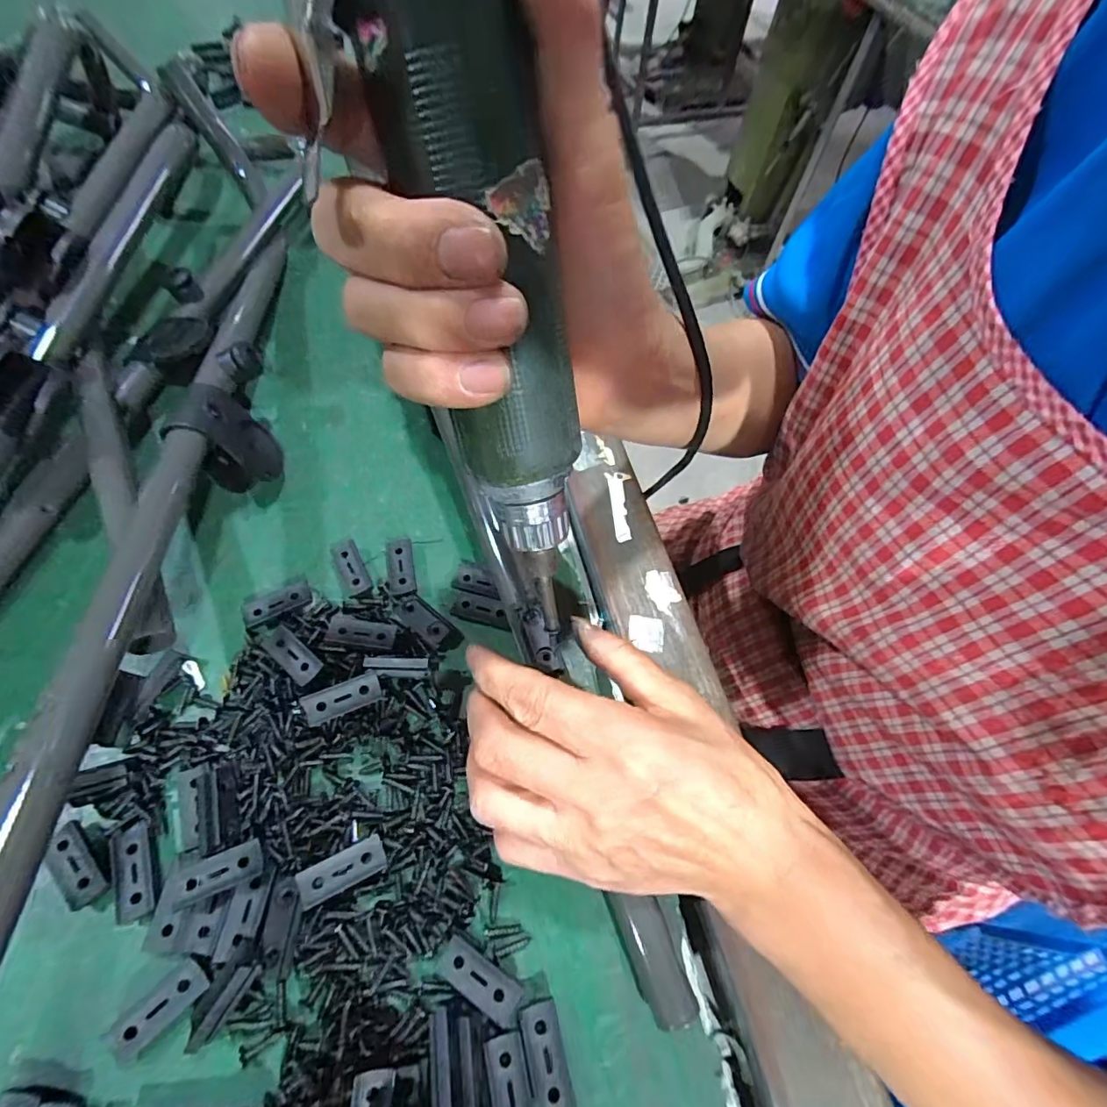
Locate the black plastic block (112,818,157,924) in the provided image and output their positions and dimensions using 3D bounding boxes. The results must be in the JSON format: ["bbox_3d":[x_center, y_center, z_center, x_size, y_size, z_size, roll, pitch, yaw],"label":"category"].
[{"bbox_3d":[-0.181,0.136,0.223,0.017,0.004,0.039,-21,65,-17],"label":"black plastic block"}]

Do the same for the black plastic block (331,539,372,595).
[{"bbox_3d":[-0.117,0.009,0.300,0.015,0.009,0.034,-23,65,-18],"label":"black plastic block"}]

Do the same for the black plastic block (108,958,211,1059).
[{"bbox_3d":[-0.152,0.175,0.201,0.033,0.004,0.014,-37,71,-23],"label":"black plastic block"}]

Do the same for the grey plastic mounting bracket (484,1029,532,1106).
[{"bbox_3d":[-0.016,0.202,0.193,0.014,0.004,0.033,-11,62,-12],"label":"grey plastic mounting bracket"}]

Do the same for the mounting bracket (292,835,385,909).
[{"bbox_3d":[-0.090,0.134,0.220,0.035,0.004,0.015,-18,60,-19],"label":"mounting bracket"}]

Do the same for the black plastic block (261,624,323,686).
[{"bbox_3d":[-0.131,0.050,0.260,0.035,0.004,0.014,38,78,18],"label":"black plastic block"}]

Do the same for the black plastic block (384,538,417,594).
[{"bbox_3d":[-0.089,0.008,0.302,0.015,0.006,0.037,-10,62,-11],"label":"black plastic block"}]

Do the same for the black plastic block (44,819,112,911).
[{"bbox_3d":[-0.205,0.134,0.222,0.014,0.004,0.034,-37,70,-23],"label":"black plastic block"}]

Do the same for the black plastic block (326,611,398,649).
[{"bbox_3d":[-0.101,0.042,0.272,0.035,0.004,0.016,12,61,4],"label":"black plastic block"}]

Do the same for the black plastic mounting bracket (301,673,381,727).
[{"bbox_3d":[-0.100,0.069,0.247,0.035,0.004,0.015,-18,89,-17],"label":"black plastic mounting bracket"}]

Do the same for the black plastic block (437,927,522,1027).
[{"bbox_3d":[-0.030,0.173,0.211,0.036,0.004,0.015,32,62,12],"label":"black plastic block"}]

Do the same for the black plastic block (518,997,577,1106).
[{"bbox_3d":[-0.003,0.196,0.202,0.015,0.007,0.034,-11,62,-12],"label":"black plastic block"}]

